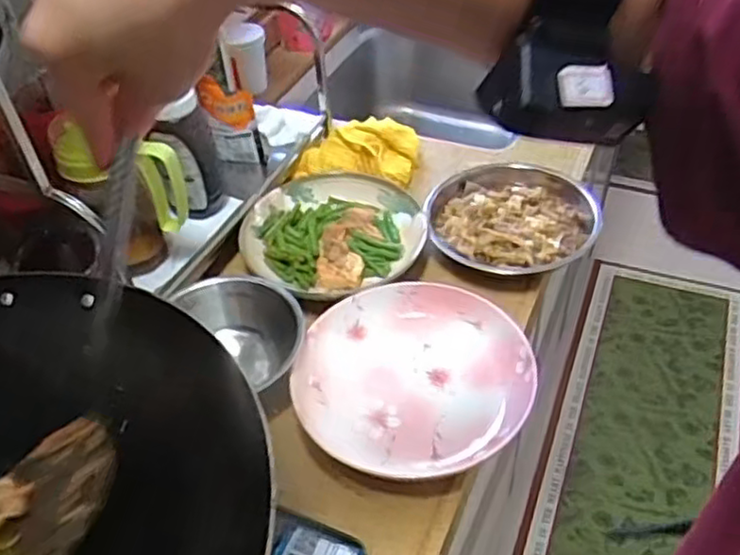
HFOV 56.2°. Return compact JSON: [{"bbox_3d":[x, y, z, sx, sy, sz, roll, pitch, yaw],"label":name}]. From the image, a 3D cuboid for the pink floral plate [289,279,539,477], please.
[{"bbox_3d":[0.037,0.087,0.619,0.207,0.028,0.197,-2,45,2],"label":"pink floral plate"}]

